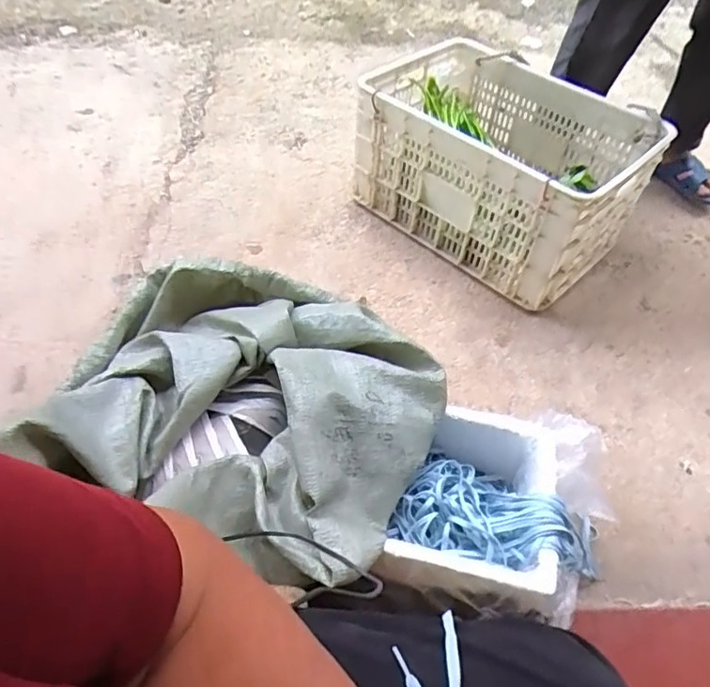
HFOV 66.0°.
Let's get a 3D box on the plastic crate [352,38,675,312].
[{"bbox_3d":[0.324,-0.405,1.290,0.602,0.325,0.380,34,58,21],"label":"plastic crate"}]

